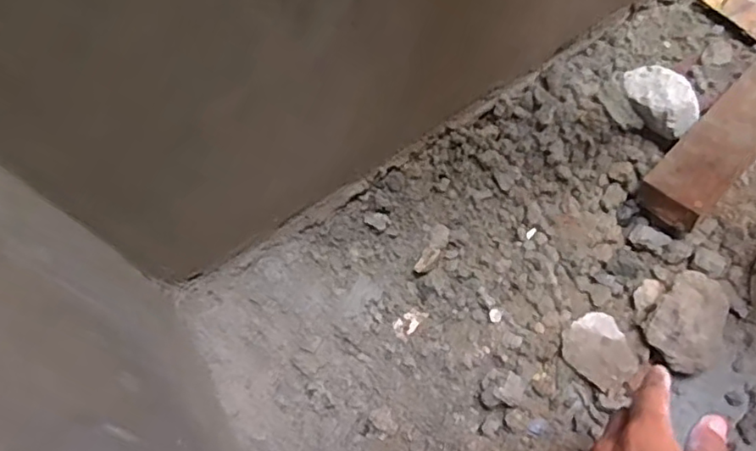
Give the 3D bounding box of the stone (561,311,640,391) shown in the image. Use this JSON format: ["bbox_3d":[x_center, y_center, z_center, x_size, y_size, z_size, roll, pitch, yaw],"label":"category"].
[{"bbox_3d":[0.194,0.109,0.532,0.051,0.017,0.062,-37,71,-13],"label":"stone"}]

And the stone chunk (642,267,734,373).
[{"bbox_3d":[0.272,0.080,0.530,0.062,0.056,0.095,36,73,15],"label":"stone chunk"}]

